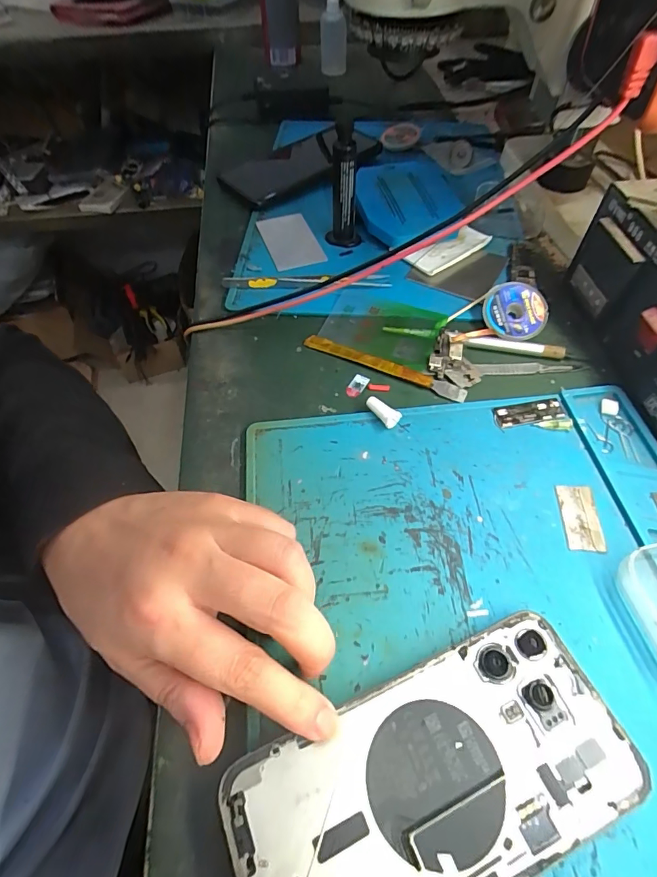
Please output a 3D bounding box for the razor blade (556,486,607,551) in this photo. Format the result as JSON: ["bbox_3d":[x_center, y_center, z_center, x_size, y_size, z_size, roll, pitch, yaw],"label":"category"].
[{"bbox_3d":[0.138,0.043,0.242,0.019,0.004,0.038,4,55,4],"label":"razor blade"}]

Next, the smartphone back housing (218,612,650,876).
[{"bbox_3d":[0.042,0.135,0.173,0.156,0.004,0.074,-19,56,-13],"label":"smartphone back housing"}]

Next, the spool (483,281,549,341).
[{"bbox_3d":[0.138,-0.092,0.324,0.043,0.010,0.044,-1,77,3],"label":"spool"}]

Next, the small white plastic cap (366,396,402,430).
[{"bbox_3d":[0.034,-0.017,0.283,0.011,0.011,0.024,-37,62,-22],"label":"small white plastic cap"}]

